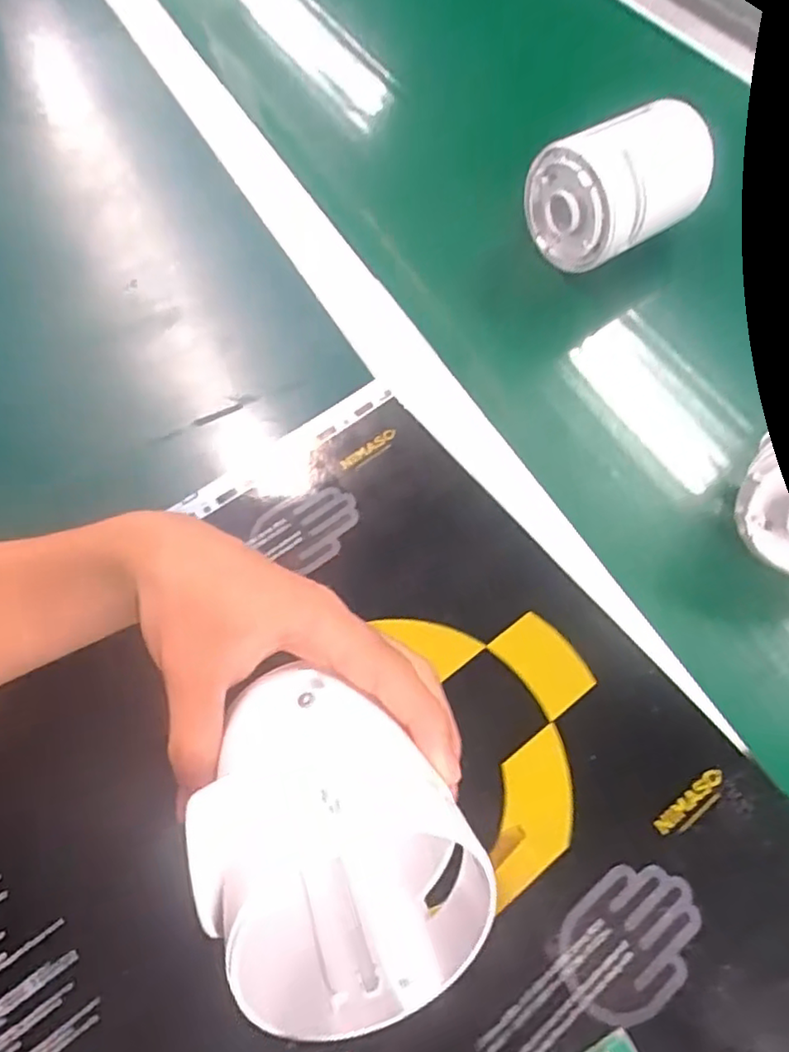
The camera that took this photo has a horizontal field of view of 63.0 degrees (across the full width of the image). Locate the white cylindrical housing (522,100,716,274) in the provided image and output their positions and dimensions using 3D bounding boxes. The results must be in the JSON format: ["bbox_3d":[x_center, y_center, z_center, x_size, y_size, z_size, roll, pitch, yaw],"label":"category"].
[{"bbox_3d":[0.137,-0.214,0.396,0.087,0.073,0.069,-31,65,-14],"label":"white cylindrical housing"}]

